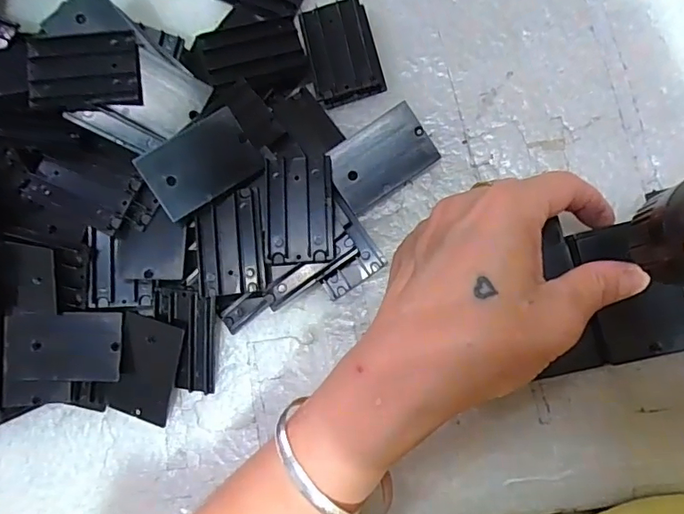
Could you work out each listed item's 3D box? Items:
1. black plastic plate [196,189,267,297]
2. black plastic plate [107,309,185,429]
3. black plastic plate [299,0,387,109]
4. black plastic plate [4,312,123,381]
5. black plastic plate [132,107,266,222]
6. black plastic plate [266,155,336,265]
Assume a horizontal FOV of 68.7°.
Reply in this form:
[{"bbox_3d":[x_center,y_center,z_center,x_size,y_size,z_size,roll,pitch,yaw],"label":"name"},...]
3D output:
[{"bbox_3d":[-0.058,-0.007,0.261,0.034,0.004,0.053,-4,87,-1],"label":"black plastic plate"},{"bbox_3d":[-0.105,0.061,0.270,0.034,0.006,0.055,15,98,7],"label":"black plastic plate"},{"bbox_3d":[0.000,-0.115,0.280,0.037,0.011,0.054,-14,79,8],"label":"black plastic plate"},{"bbox_3d":[-0.149,0.048,0.265,0.063,0.007,0.035,-2,86,0],"label":"black plastic plate"},{"bbox_3d":[-0.072,-0.047,0.256,0.055,0.005,0.036,-33,109,-8],"label":"black plastic plate"},{"bbox_3d":[-0.022,-0.025,0.261,0.034,0.005,0.057,-3,83,3],"label":"black plastic plate"}]

